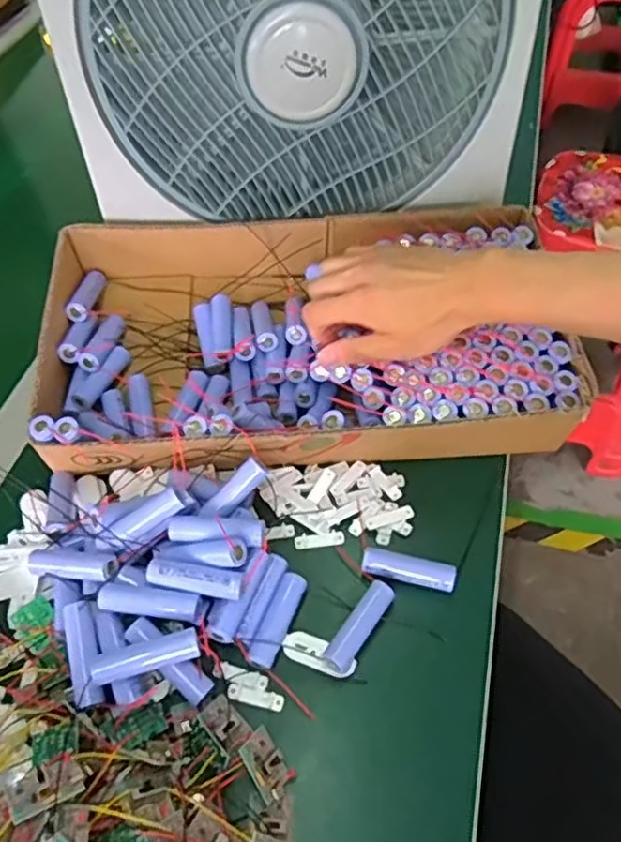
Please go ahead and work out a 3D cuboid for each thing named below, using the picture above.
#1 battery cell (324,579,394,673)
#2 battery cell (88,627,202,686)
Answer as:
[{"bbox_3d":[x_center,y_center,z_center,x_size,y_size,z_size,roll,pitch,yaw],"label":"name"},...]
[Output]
[{"bbox_3d":[0.034,0.140,0.463,0.018,0.014,0.068,28,59,23],"label":"battery cell"},{"bbox_3d":[-0.107,0.156,0.439,0.068,0.018,0.021,-18,53,-11],"label":"battery cell"}]

